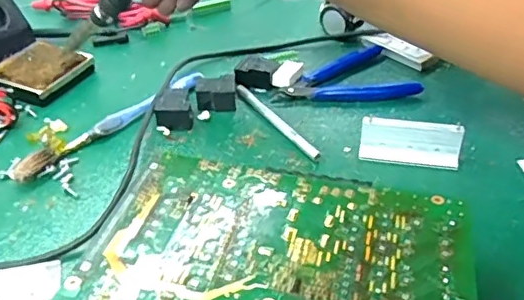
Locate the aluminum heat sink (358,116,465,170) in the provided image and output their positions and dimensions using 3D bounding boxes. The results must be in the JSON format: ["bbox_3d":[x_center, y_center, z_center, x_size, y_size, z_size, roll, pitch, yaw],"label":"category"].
[{"bbox_3d":[0.105,-0.005,0.399,0.069,0.031,0.012,7,39,9],"label":"aluminum heat sink"}]

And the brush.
[{"bbox_3d":[-0.117,-0.024,0.446,0.027,0.016,0.176,27,46,31],"label":"brush"}]

